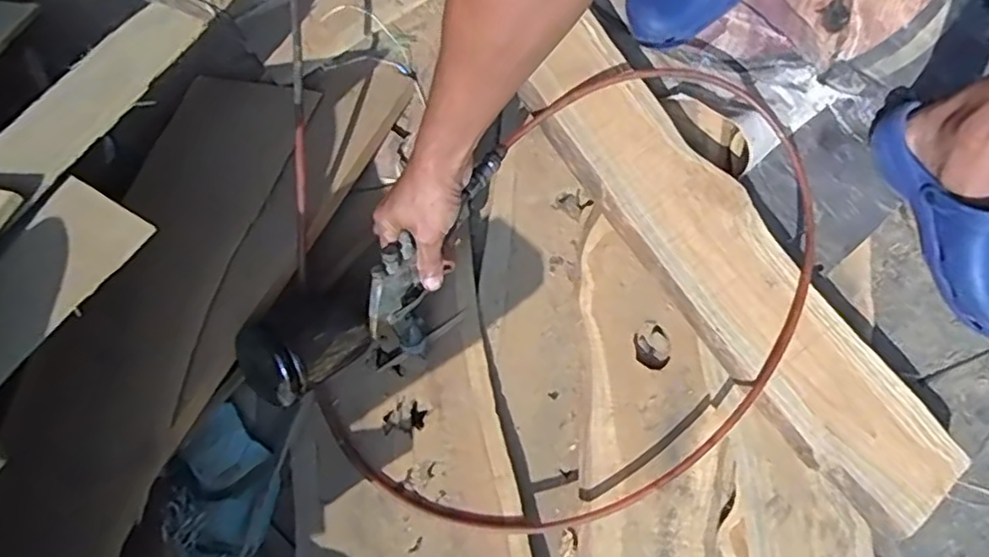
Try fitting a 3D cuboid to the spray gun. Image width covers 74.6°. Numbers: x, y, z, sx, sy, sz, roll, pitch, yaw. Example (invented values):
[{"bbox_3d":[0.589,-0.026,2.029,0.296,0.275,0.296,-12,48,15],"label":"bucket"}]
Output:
[{"bbox_3d":[-0.135,0.037,0.635,0.224,0.100,0.111,-40,80,-16],"label":"spray gun"}]

